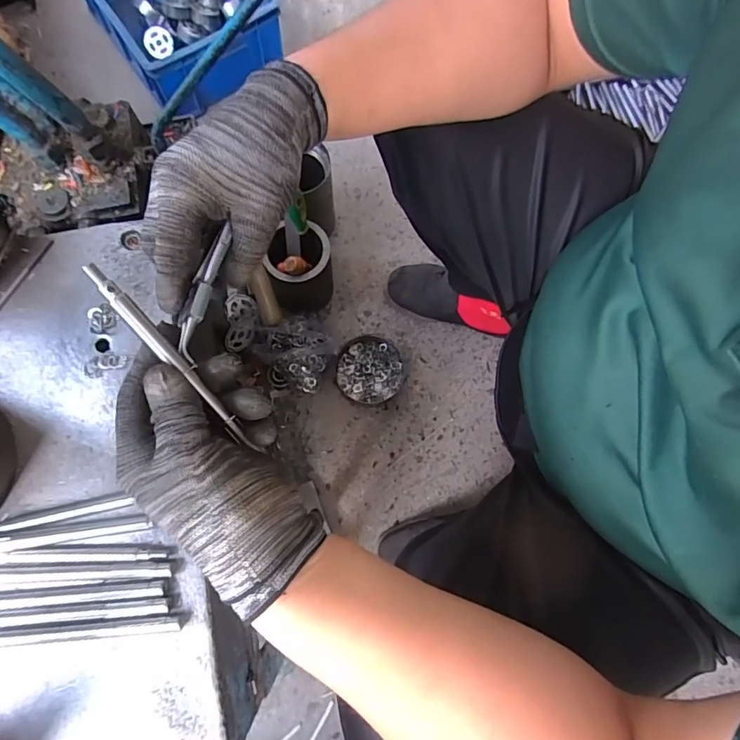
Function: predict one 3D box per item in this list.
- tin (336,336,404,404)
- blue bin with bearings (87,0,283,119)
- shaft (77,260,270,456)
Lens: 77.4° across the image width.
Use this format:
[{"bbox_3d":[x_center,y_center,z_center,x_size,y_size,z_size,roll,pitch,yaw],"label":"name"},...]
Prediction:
[{"bbox_3d":[-0.001,0.001,0.845,0.119,0.022,0.118,0,77,-1],"label":"tin"},{"bbox_3d":[-0.402,-0.776,0.958,0.314,0.122,0.450,-33,79,-8],"label":"blue bin with bearings"},{"bbox_3d":[-0.119,-0.009,0.276,0.009,0.009,0.126,-41,110,-10],"label":"shaft"}]

